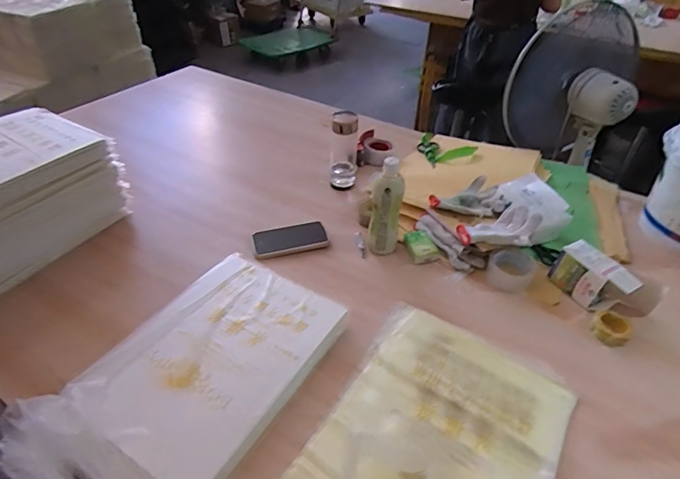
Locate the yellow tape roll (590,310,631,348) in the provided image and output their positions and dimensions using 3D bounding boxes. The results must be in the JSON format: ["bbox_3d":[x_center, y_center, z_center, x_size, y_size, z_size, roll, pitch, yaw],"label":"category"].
[{"bbox_3d":[0.498,0.162,0.803,0.073,0.024,0.063,-27,48,-30],"label":"yellow tape roll"}]

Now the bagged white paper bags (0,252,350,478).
[{"bbox_3d":[-0.220,0.210,0.681,0.273,0.060,0.453,24,44,24],"label":"bagged white paper bags"}]

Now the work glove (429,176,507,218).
[{"bbox_3d":[0.291,-0.093,1.030,0.164,0.044,0.123,-2,40,-6],"label":"work glove"}]

